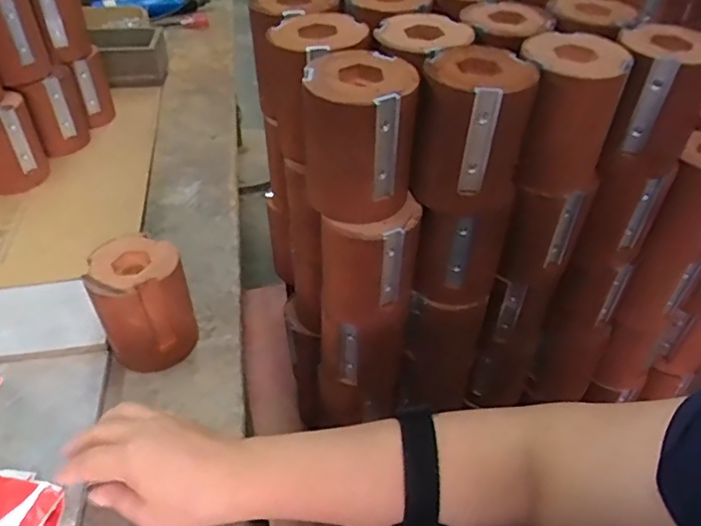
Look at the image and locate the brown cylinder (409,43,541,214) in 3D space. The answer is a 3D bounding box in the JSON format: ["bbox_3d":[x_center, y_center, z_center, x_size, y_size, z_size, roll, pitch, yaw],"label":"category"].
[{"bbox_3d":[0.091,-0.099,0.439,0.078,0.101,0.075,8,41,6],"label":"brown cylinder"}]

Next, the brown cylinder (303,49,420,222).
[{"bbox_3d":[0.006,-0.091,0.428,0.078,0.099,0.077,-1,41,-4],"label":"brown cylinder"}]

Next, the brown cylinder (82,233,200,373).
[{"bbox_3d":[-0.184,0.036,0.520,0.077,0.097,0.070,-19,45,-23],"label":"brown cylinder"}]

